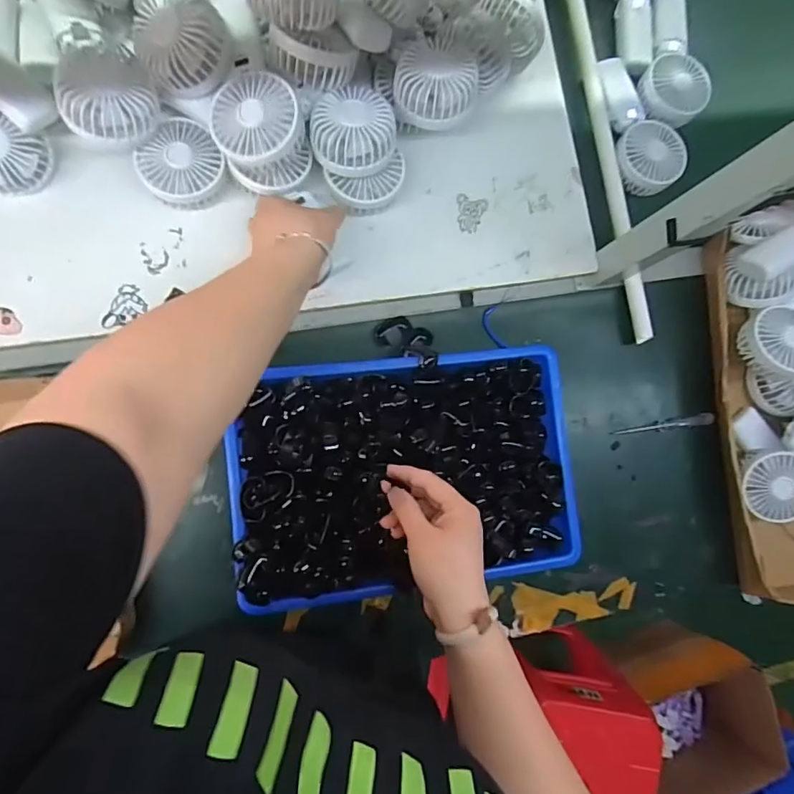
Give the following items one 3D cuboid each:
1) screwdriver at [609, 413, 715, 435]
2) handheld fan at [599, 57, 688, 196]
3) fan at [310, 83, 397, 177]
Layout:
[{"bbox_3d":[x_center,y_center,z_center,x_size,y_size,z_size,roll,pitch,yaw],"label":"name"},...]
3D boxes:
[{"bbox_3d":[0.346,0.036,0.653,0.139,0.017,0.014,-7,86,-9],"label":"screwdriver"},{"bbox_3d":[0.316,-0.355,0.649,0.082,0.034,0.176,-11,87,-9],"label":"handheld fan"},{"bbox_3d":[-0.044,-0.275,0.516,0.085,0.033,0.088,-12,87,-9],"label":"fan"}]

